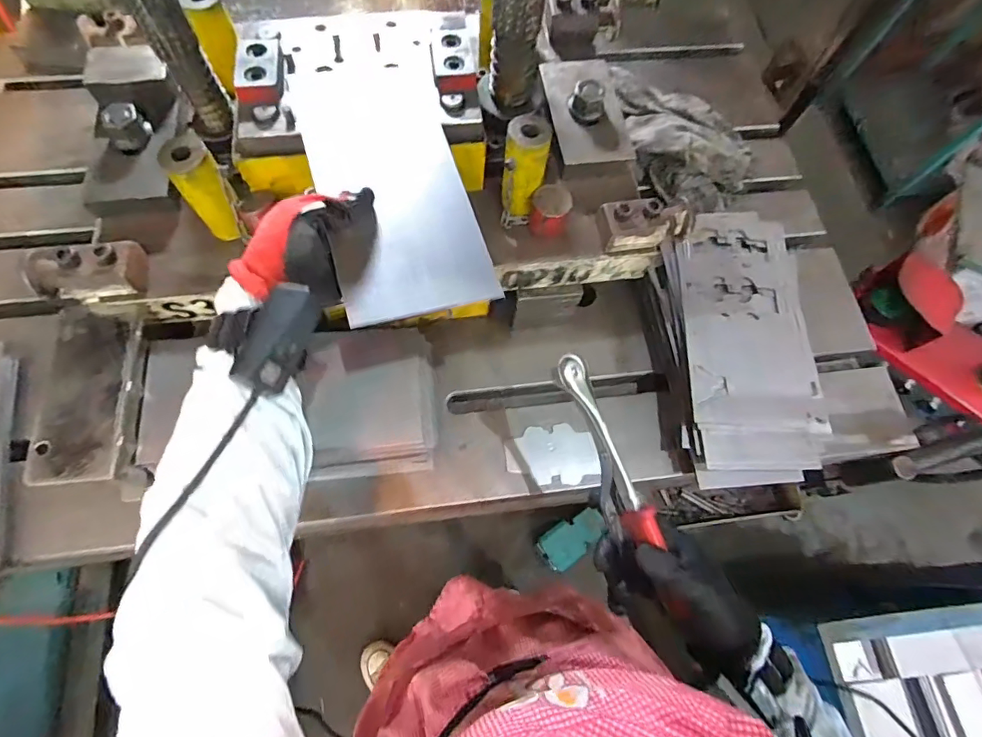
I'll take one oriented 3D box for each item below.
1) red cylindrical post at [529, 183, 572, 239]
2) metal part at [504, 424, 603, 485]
[{"bbox_3d":[0.059,-0.155,0.488,0.037,0.047,0.033,13,68,3],"label":"red cylindrical post"},{"bbox_3d":[0.071,0.099,0.557,0.104,0.004,0.066,-4,68,-8],"label":"metal part"}]

